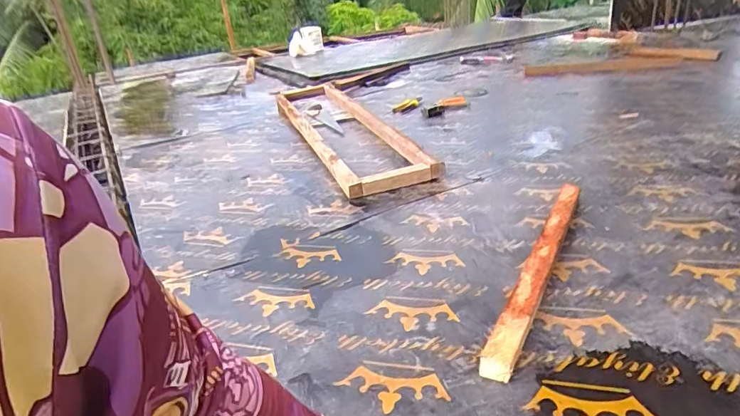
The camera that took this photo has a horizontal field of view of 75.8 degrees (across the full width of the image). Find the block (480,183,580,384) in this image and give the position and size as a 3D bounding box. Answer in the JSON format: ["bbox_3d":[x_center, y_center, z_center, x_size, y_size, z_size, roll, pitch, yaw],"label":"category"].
[{"bbox_3d":[0.344,0.098,0.947,0.050,0.051,0.658,10,32,29],"label":"block"}]

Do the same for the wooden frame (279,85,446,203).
[{"bbox_3d":[-0.135,-0.344,1.911,0.328,0.056,1.381,-13,27,-14],"label":"wooden frame"}]

